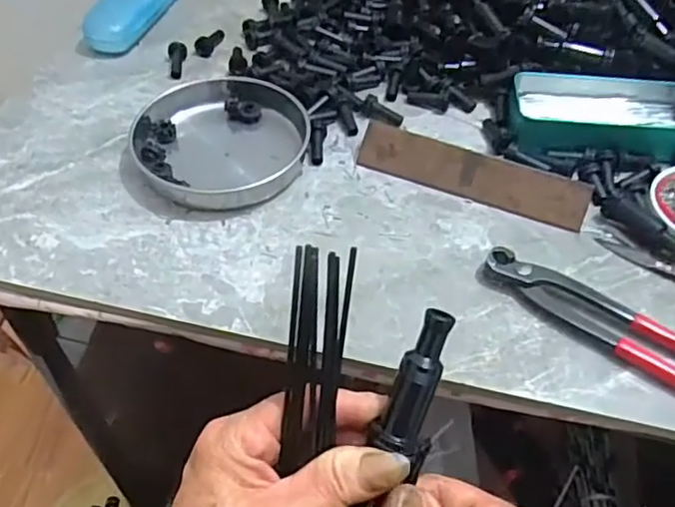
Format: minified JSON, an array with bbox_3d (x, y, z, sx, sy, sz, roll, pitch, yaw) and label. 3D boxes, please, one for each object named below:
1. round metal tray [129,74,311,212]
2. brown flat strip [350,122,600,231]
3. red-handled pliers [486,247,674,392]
[{"bbox_3d":[-0.091,-0.101,0.516,0.135,0.025,0.151,18,52,13],"label":"round metal tray"},{"bbox_3d":[0.103,-0.061,0.492,0.179,0.010,0.036,19,100,15],"label":"brown flat strip"},{"bbox_3d":[0.187,0.050,0.409,0.194,0.015,0.038,32,56,23],"label":"red-handled pliers"}]

